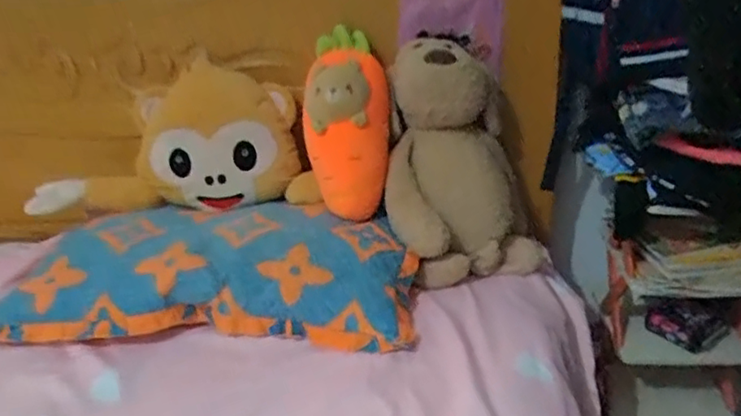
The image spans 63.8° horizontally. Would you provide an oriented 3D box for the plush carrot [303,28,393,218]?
[{"bbox_3d":[-0.040,-0.174,1.067,0.141,0.121,0.360,-3,69,3],"label":"plush carrot"}]

